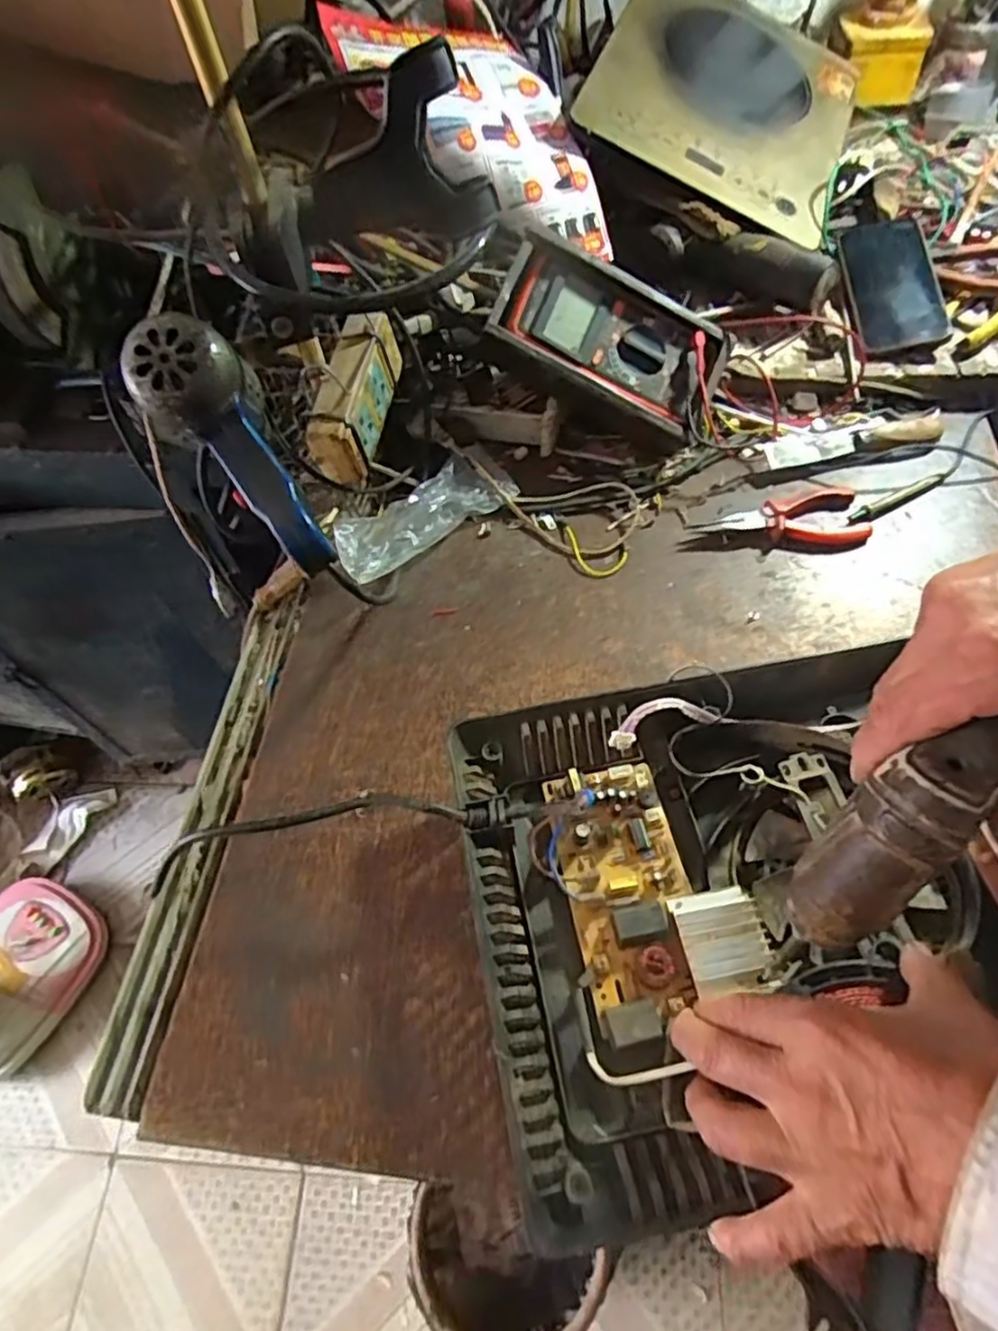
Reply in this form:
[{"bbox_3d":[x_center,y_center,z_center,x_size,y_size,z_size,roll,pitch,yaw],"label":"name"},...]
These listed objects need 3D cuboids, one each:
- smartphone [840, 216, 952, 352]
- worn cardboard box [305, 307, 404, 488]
[{"bbox_3d":[0.381,-0.378,0.681,0.083,0.014,0.164,-6,66,10],"label":"smartphone"},{"bbox_3d":[-0.108,-0.205,0.527,0.038,0.062,0.131,7,60,9],"label":"worn cardboard box"}]

